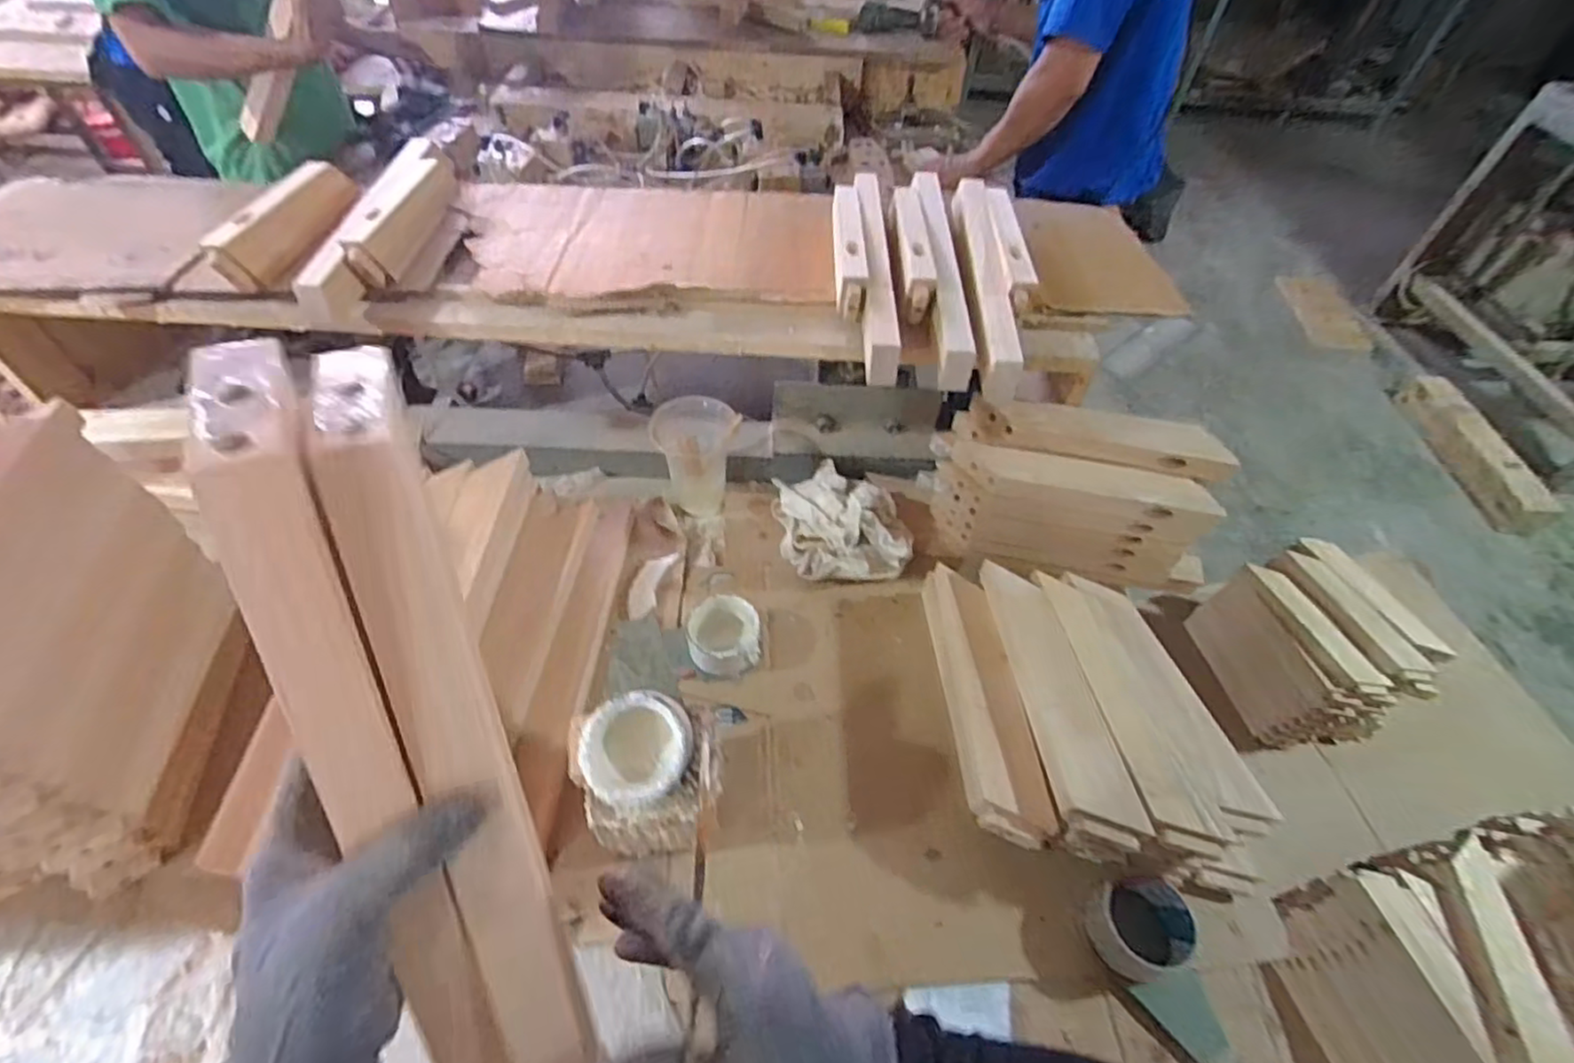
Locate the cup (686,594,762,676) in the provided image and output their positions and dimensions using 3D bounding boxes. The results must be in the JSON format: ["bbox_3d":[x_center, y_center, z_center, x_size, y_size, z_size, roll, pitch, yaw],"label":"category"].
[{"bbox_3d":[-0.074,0.122,0.784,0.085,0.055,0.078,2,52,-2],"label":"cup"}]

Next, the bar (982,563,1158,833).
[{"bbox_3d":[0.272,0.156,0.684,0.067,0.013,0.292,-16,52,6],"label":"bar"}]

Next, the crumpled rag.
[{"bbox_3d":[0.067,-0.027,0.876,0.169,0.100,0.177,-7,52,-9],"label":"crumpled rag"}]

